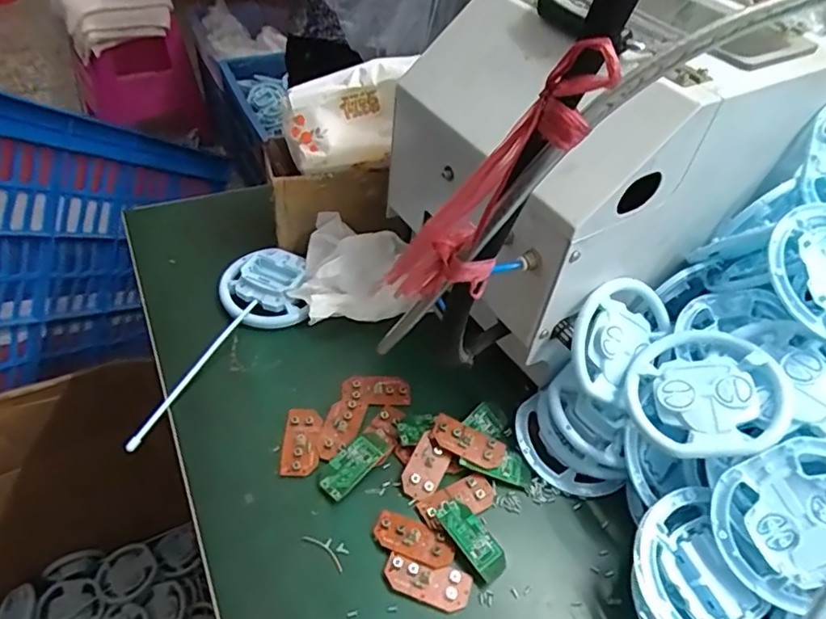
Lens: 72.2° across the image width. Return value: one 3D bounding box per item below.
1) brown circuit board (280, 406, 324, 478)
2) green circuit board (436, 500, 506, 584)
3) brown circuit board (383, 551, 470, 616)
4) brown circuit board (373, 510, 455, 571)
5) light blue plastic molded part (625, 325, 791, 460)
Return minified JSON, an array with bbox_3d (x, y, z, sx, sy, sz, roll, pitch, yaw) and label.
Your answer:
[{"bbox_3d":[-0.091,0.106,0.466,0.029,0.005,0.061,2,46,-3],"label":"brown circuit board"},{"bbox_3d":[0.044,0.169,0.421,0.028,0.006,0.062,-19,59,-40],"label":"green circuit board"},{"bbox_3d":[0.010,0.191,0.399,0.060,0.005,0.028,16,47,11],"label":"brown circuit board"},{"bbox_3d":[0.001,0.170,0.417,0.061,0.004,0.028,19,47,13],"label":"brown circuit board"},{"bbox_3d":[0.209,0.058,0.408,0.100,0.015,0.100,-11,51,14],"label":"light blue plastic molded part"}]

